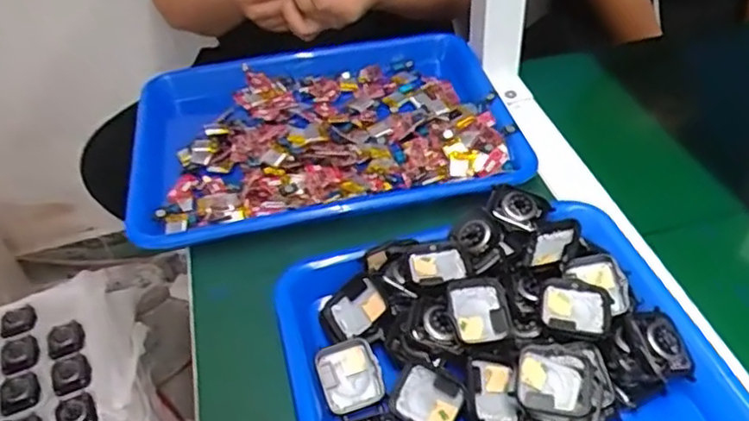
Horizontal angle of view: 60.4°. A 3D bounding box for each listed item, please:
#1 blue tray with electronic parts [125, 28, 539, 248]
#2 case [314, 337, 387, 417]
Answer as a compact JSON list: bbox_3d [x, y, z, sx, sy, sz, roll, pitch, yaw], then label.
[{"bbox_3d":[-0.053,-0.072,0.607,0.351,0.037,0.265,-8,43,-2],"label":"blue tray with electronic parts"},{"bbox_3d":[-0.016,0.105,0.410,0.038,0.013,0.043,-16,75,-12],"label":"case"}]

